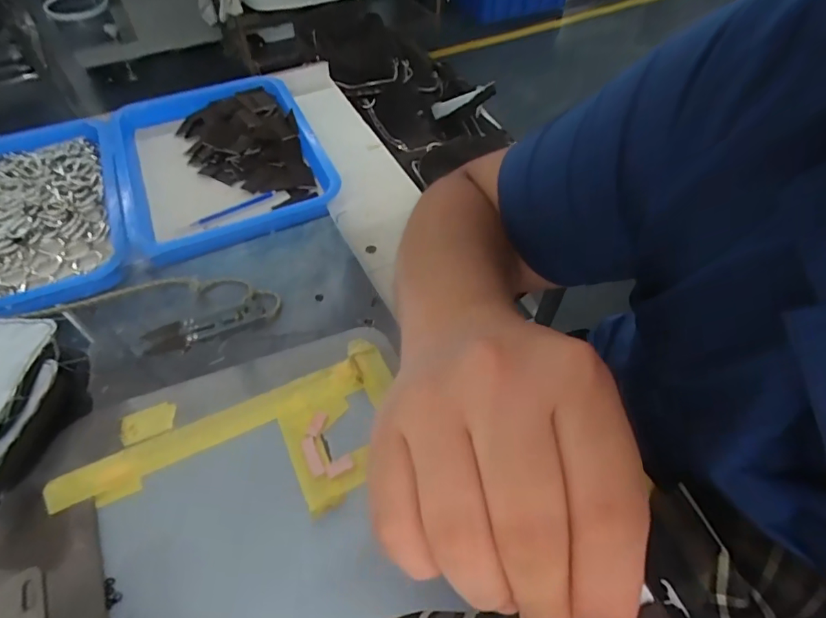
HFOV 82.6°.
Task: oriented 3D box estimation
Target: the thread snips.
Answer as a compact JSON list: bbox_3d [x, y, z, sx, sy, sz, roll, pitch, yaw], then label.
[{"bbox_3d":[-0.181,0.012,0.417,0.110,0.006,0.031,-22,59,-18],"label":"thread snips"}]

